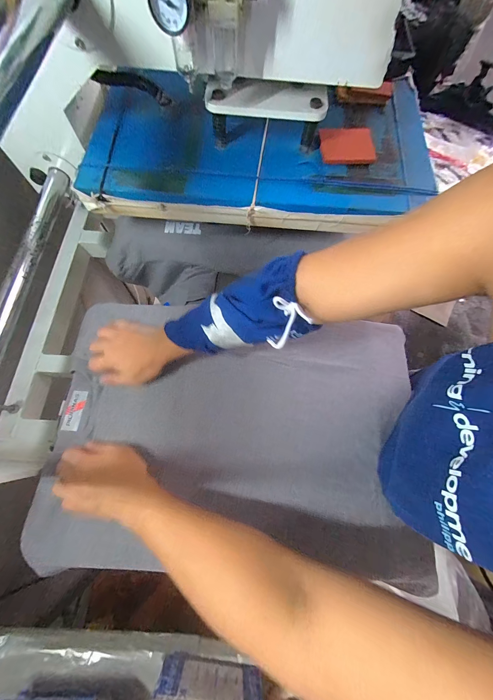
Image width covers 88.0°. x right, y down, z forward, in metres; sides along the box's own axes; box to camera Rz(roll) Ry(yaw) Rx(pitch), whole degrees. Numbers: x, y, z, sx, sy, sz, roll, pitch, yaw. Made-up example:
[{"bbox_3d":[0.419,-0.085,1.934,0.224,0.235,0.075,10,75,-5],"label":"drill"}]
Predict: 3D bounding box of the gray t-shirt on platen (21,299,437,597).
[{"bbox_3d":[-0.015,0.125,0.417,0.582,0.027,0.395,6,71,0],"label":"gray t-shirt on platen"}]

